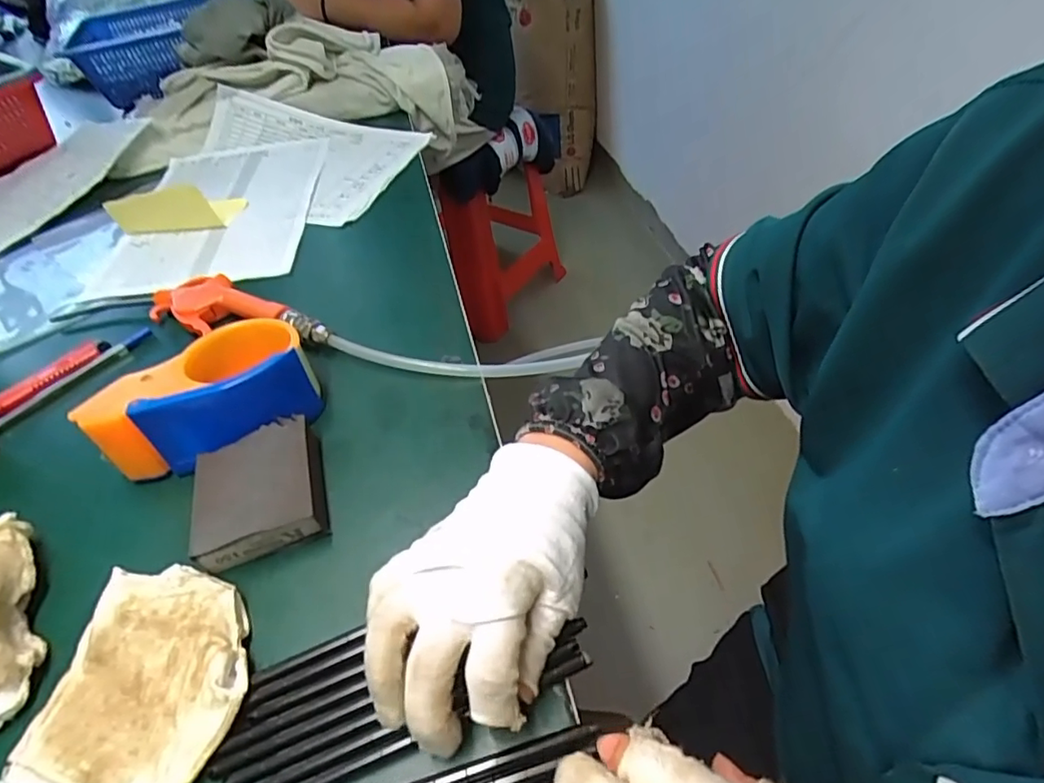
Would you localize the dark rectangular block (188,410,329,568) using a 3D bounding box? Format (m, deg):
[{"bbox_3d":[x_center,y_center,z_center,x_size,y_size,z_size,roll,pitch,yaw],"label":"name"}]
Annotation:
[{"bbox_3d":[-0.159,0.061,0.351,0.072,0.027,0.080,-19,47,-9],"label":"dark rectangular block"}]

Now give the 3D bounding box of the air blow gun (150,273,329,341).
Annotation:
[{"bbox_3d":[-0.235,-0.066,0.479,0.195,0.023,0.056,18,52,23],"label":"air blow gun"}]

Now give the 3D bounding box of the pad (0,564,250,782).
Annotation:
[{"bbox_3d":[-0.183,0.143,0.282,0.105,0.020,0.105,8,49,15],"label":"pad"}]

